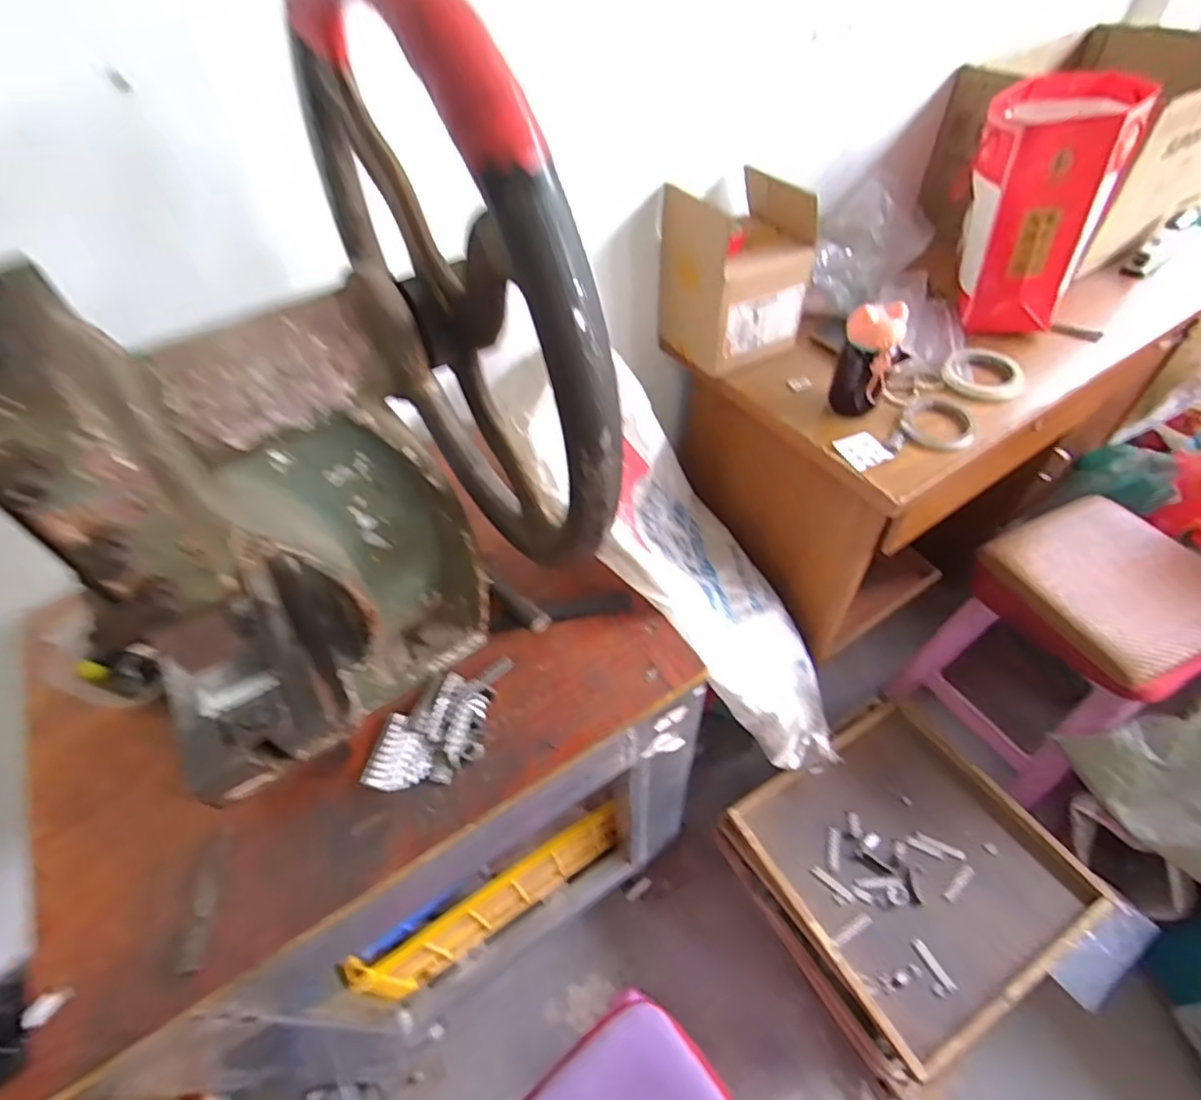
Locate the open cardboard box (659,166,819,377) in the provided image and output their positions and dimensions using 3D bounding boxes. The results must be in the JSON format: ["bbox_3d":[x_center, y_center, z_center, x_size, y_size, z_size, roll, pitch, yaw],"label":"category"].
[{"bbox_3d":[0.188,-0.394,0.876,0.168,0.210,0.154,-22,53,-14],"label":"open cardboard box"}]

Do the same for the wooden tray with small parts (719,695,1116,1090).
[{"bbox_3d":[0.486,0.482,0.973,0.411,0.036,0.423,-26,54,-16],"label":"wooden tray with small parts"}]

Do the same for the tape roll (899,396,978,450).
[{"bbox_3d":[0.449,-0.169,0.813,0.094,0.010,0.092,-2,51,2],"label":"tape roll"}]

